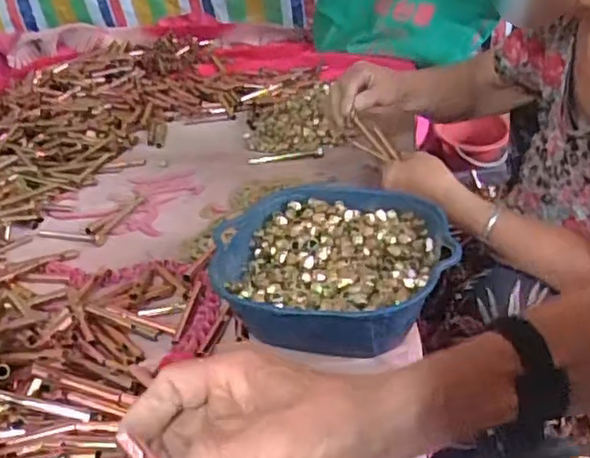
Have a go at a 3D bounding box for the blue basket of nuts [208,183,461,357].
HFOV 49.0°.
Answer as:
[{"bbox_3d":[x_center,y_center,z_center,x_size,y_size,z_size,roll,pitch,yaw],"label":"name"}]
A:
[{"bbox_3d":[0.035,0.047,0.668,0.234,0.084,0.223,-5,31,3],"label":"blue basket of nuts"}]

